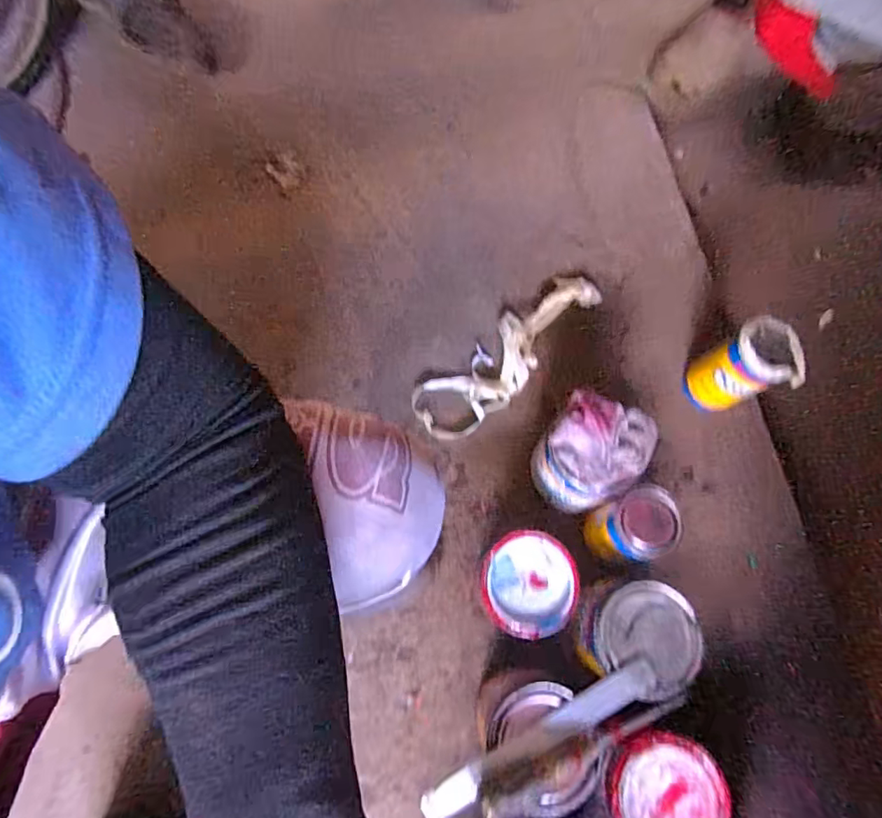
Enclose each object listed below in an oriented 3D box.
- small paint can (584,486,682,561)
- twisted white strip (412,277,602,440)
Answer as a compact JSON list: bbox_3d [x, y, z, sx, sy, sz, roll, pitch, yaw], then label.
[{"bbox_3d":[0.212,0.134,0.602,0.073,0.107,0.070,1,73,-2],"label":"small paint can"},{"bbox_3d":[0.099,-0.081,0.744,0.313,0.035,0.093,-40,78,-12],"label":"twisted white strip"}]

